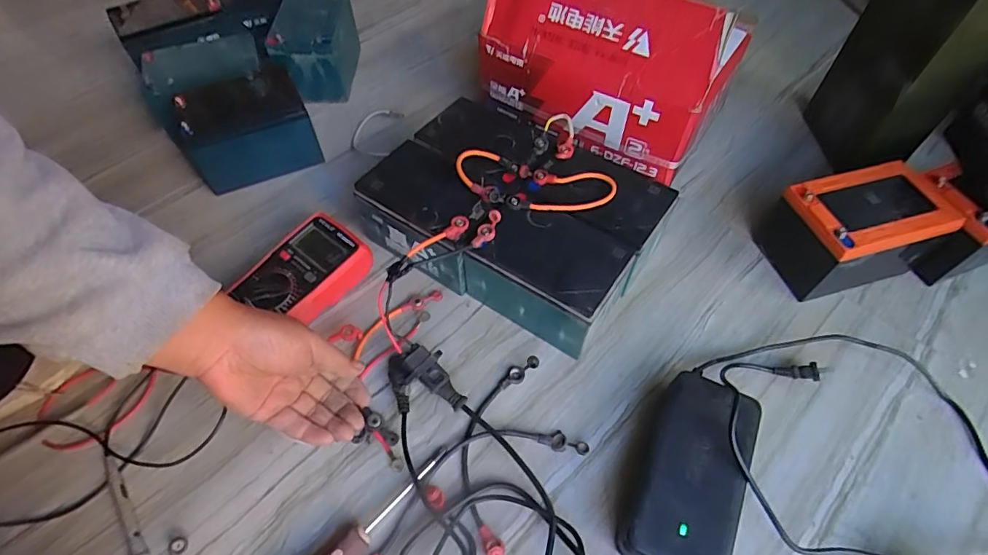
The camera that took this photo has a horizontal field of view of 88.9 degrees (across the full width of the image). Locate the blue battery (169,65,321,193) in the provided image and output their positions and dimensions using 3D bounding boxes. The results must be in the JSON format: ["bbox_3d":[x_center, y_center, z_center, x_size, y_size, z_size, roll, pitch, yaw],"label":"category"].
[{"bbox_3d":[-0.326,-0.196,0.672,0.150,0.096,0.120,-24,59,-15],"label":"blue battery"}]

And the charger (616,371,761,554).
[{"bbox_3d":[0.171,0.173,0.445,0.080,0.051,0.170,23,59,15],"label":"charger"}]

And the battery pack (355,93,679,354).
[{"bbox_3d":[0.022,-0.069,0.579,0.289,0.108,0.194,28,61,18],"label":"battery pack"}]

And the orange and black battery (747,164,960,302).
[{"bbox_3d":[0.407,-0.055,0.574,0.160,0.098,0.105,-14,57,-9],"label":"orange and black battery"}]

